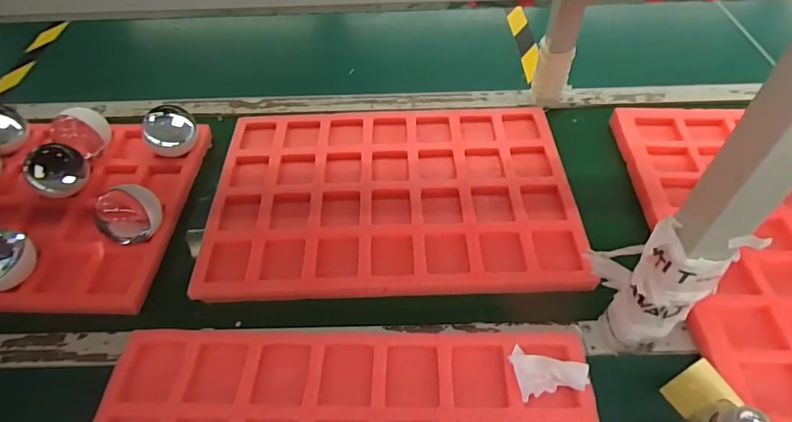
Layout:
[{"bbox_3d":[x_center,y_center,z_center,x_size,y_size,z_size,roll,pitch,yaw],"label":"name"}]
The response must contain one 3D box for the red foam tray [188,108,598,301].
[{"bbox_3d":[-0.006,-0.033,0.672,0.481,0.025,0.333,-3,50,0],"label":"red foam tray"}]

